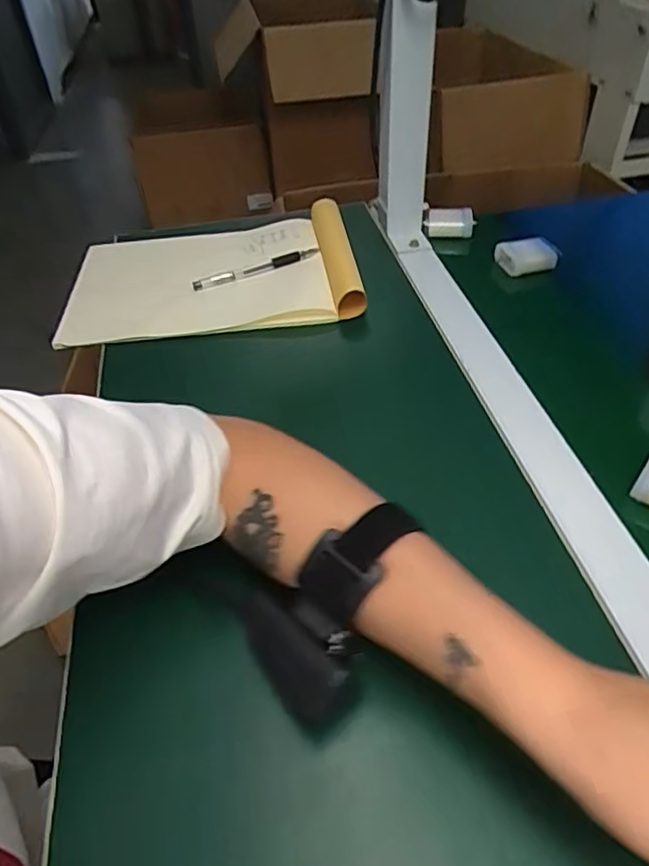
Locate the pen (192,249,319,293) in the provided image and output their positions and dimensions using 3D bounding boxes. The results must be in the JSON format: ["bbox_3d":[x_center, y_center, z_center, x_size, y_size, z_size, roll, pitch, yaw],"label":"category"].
[{"bbox_3d":[-0.067,-0.164,0.591,0.130,0.013,0.010,-19,47,-14],"label":"pen"}]

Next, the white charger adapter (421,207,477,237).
[{"bbox_3d":[0.135,-0.227,0.640,0.055,0.027,0.024,3,45,7],"label":"white charger adapter"}]

